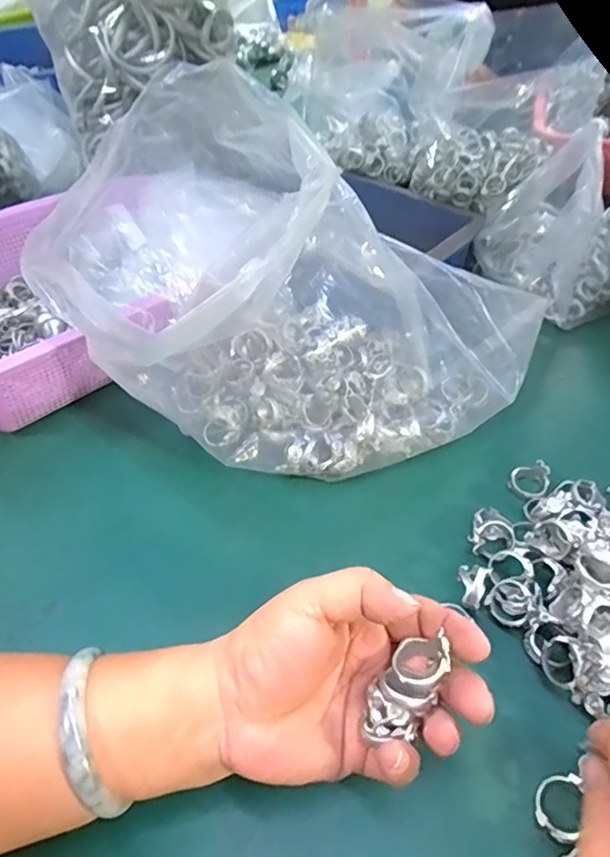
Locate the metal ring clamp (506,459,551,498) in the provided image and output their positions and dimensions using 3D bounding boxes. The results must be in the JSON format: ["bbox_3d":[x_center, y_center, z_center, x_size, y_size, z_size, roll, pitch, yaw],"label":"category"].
[{"bbox_3d":[0.161,0.036,0.400,0.025,0.017,0.026,0,47,0],"label":"metal ring clamp"}]

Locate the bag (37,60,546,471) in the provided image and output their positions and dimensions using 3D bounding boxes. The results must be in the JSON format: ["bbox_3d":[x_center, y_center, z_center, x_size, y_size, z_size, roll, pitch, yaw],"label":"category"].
[{"bbox_3d":[0.002,-0.110,0.413,0.326,0.181,0.260,-30,54,-25],"label":"bag"}]

